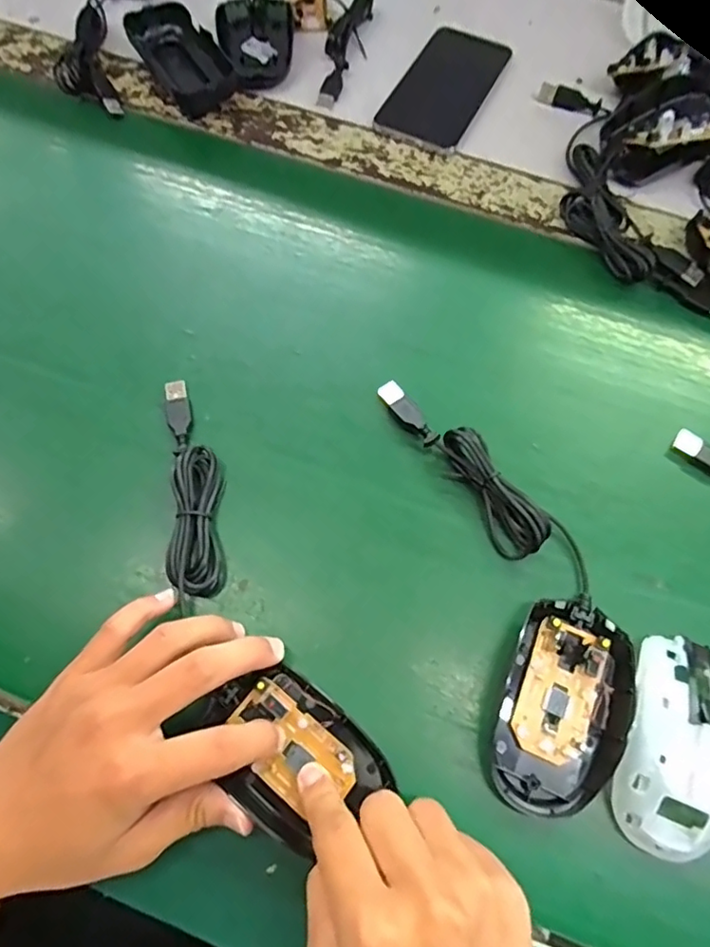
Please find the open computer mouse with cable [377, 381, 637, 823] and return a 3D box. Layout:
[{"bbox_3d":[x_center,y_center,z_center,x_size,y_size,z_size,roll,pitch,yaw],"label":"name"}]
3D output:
[{"bbox_3d":[0.088,0.050,0.322,0.082,0.021,0.239,-12,70,-5],"label":"open computer mouse with cable"}]

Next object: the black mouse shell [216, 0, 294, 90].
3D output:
[{"bbox_3d":[-0.082,-0.357,0.481,0.060,0.019,0.105,-5,69,-3],"label":"black mouse shell"}]

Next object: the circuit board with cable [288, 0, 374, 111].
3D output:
[{"bbox_3d":[-0.012,-0.368,0.482,0.070,0.014,0.155,-10,69,-4],"label":"circuit board with cable"}]

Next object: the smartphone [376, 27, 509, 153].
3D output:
[{"bbox_3d":[0.073,-0.313,0.467,0.070,0.004,0.135,25,71,8],"label":"smartphone"}]

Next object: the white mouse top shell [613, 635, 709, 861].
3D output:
[{"bbox_3d":[0.162,0.133,0.284,0.059,0.029,0.101,23,70,8],"label":"white mouse top shell"}]

